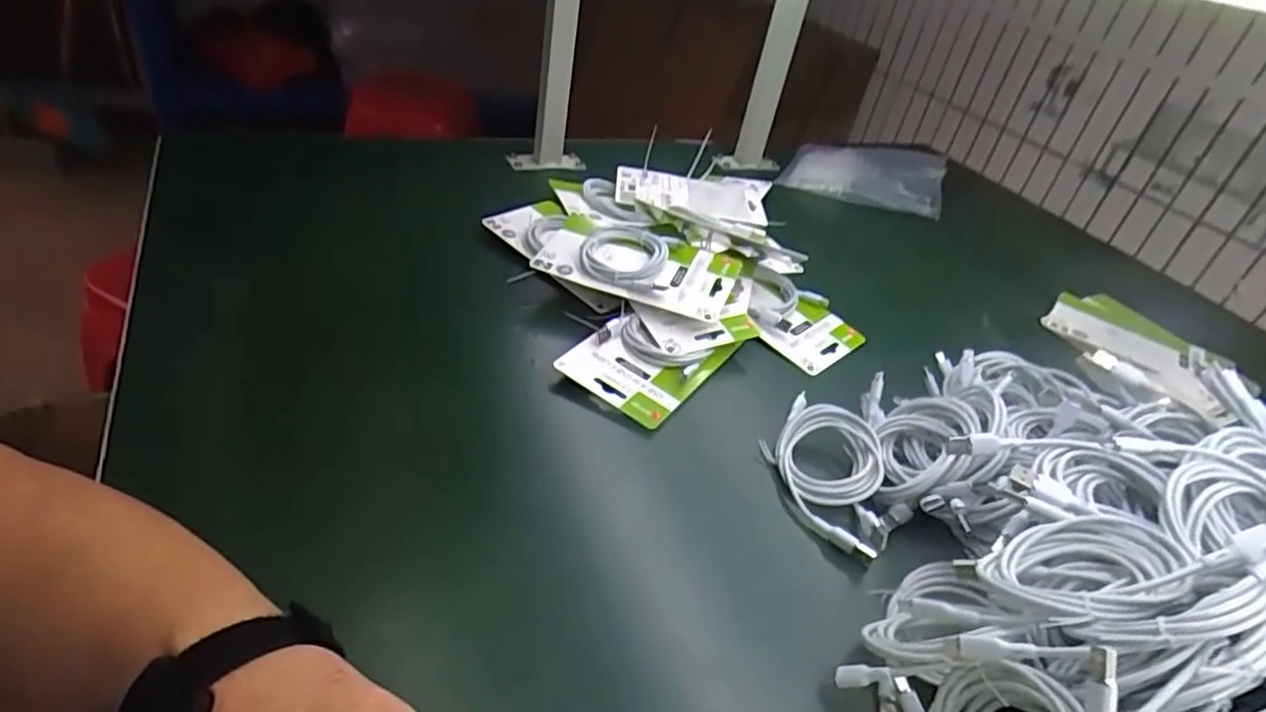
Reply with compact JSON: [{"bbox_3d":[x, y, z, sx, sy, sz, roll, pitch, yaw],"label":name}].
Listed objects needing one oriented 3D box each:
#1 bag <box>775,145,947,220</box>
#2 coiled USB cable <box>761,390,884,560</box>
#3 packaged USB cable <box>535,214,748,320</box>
[{"bbox_3d":[0.350,-0.281,1.040,0.231,0.018,0.214,14,44,8],"label":"bag"},{"bbox_3d":[0.143,0.076,0.517,0.086,0.026,0.138,20,37,12],"label":"coiled USB cable"},{"bbox_3d":[0.000,-0.090,0.652,0.189,0.029,0.096,19,48,13],"label":"packaged USB cable"}]

